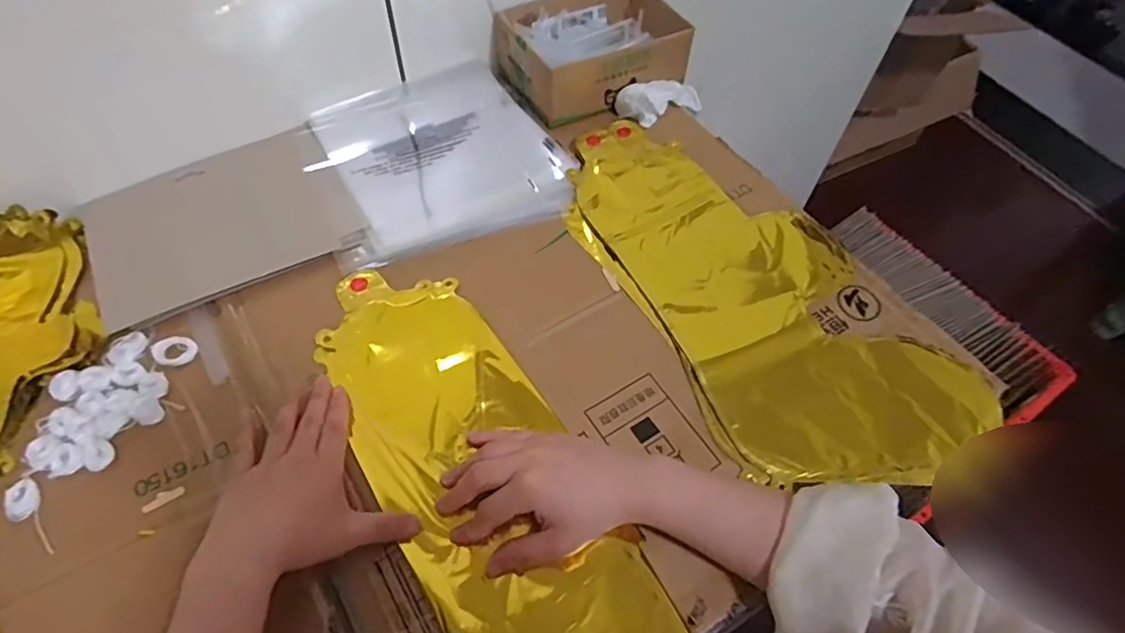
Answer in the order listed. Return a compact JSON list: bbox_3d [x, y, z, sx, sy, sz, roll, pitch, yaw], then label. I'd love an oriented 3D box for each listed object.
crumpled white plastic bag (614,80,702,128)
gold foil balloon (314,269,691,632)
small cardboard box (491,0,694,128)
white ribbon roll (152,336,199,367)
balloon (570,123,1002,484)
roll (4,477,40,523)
[{"bbox_3d":[0.115,-0.240,0.678,0.114,0.033,0.040,-22,60,-34],"label":"crumpled white plastic bag"},{"bbox_3d":[-0.051,0.125,0.437,0.135,0.014,0.425,-28,63,-20],"label":"gold foil balloon"},{"bbox_3d":[0.033,-0.297,0.676,0.186,0.062,0.153,-27,63,-20],"label":"small cardboard box"},{"bbox_3d":[-0.303,0.026,0.476,0.028,0.005,0.029,2,57,-3],"label":"white ribbon roll"},{"bbox_3d":[0.157,-0.035,0.541,0.215,0.017,0.413,-27,63,-20],"label":"balloon"},{"bbox_3d":[-0.363,0.122,0.409,0.018,0.004,0.027,-19,61,-16],"label":"roll"}]

